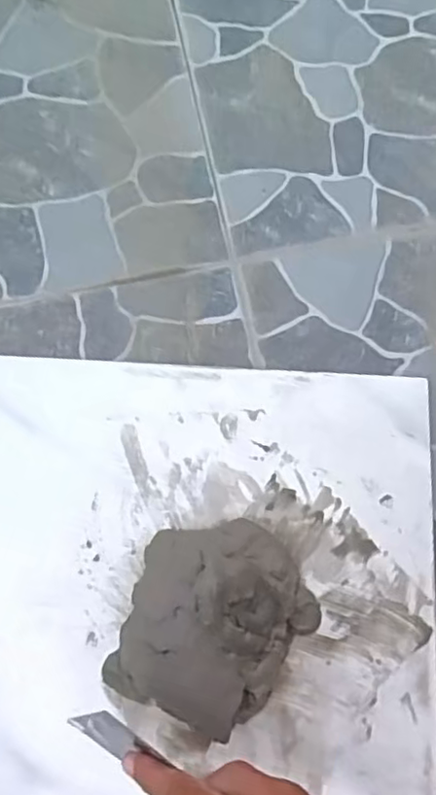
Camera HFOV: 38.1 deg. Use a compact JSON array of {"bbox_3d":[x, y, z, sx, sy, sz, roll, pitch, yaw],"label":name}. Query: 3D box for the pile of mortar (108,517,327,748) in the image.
[{"bbox_3d":[-0.003,0.176,0.485,0.141,0.042,0.167,24,76,6],"label":"pile of mortar"}]

